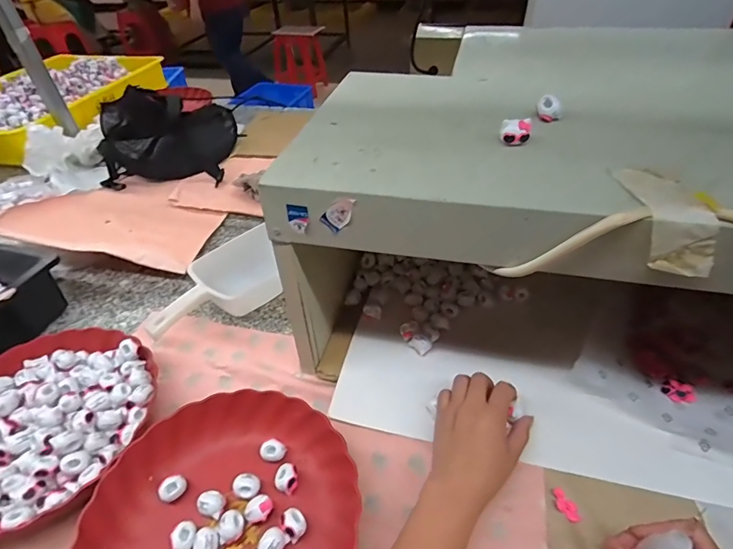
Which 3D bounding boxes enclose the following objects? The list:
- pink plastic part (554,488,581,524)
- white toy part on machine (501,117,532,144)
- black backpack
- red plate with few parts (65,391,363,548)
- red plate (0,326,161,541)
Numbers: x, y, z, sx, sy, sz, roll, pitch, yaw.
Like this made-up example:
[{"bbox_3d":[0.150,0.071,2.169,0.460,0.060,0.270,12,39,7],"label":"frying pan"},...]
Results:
[{"bbox_3d":[0.195,0.226,0.414,0.016,0.004,0.032,-23,45,-21],"label":"pink plastic part"},{"bbox_3d":[0.137,-0.132,0.389,0.025,0.019,0.016,9,43,15],"label":"white toy part on machine"},{"bbox_3d":[-0.453,-0.328,0.966,0.262,0.149,0.239,-4,41,-1],"label":"black backpack"},{"bbox_3d":[-0.131,0.225,0.400,0.229,0.044,0.242,-2,41,2],"label":"red plate with few parts"},{"bbox_3d":[-0.364,0.162,0.477,0.233,0.050,0.237,-2,41,2],"label":"red plate"}]

